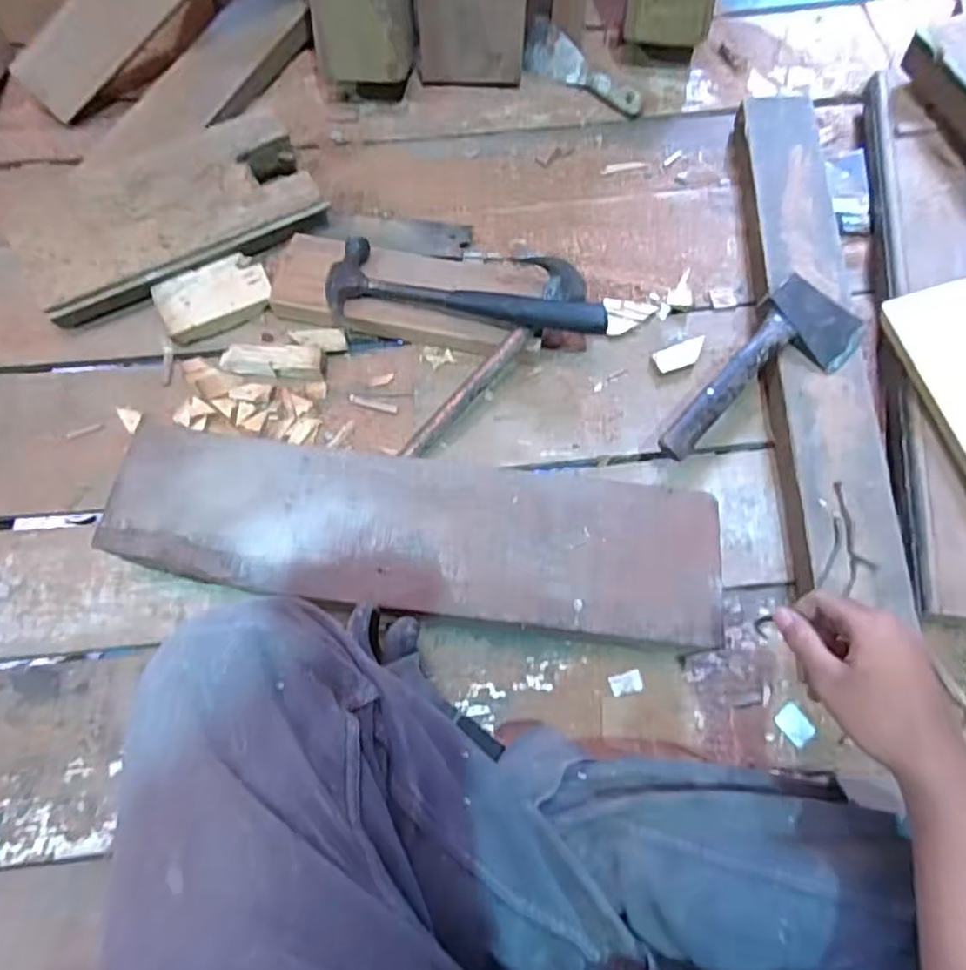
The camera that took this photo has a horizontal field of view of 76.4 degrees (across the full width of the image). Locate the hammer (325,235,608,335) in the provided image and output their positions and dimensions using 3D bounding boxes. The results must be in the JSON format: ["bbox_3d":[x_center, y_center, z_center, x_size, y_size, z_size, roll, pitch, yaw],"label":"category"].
[{"bbox_3d":[-0.020,-0.227,0.700,0.320,0.041,0.102,7,70,3],"label":"hammer"}]

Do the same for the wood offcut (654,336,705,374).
[{"bbox_3d":[0.235,-0.153,0.728,0.063,0.011,0.033,-16,71,-5],"label":"wood offcut"}]

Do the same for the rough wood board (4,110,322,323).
[{"bbox_3d":[-0.383,-0.331,0.745,0.344,0.050,0.153,-28,93,-12],"label":"rough wood board"}]

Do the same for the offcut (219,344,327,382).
[{"bbox_3d":[-0.247,-0.145,0.720,0.120,0.026,0.036,2,70,2],"label":"offcut"}]

